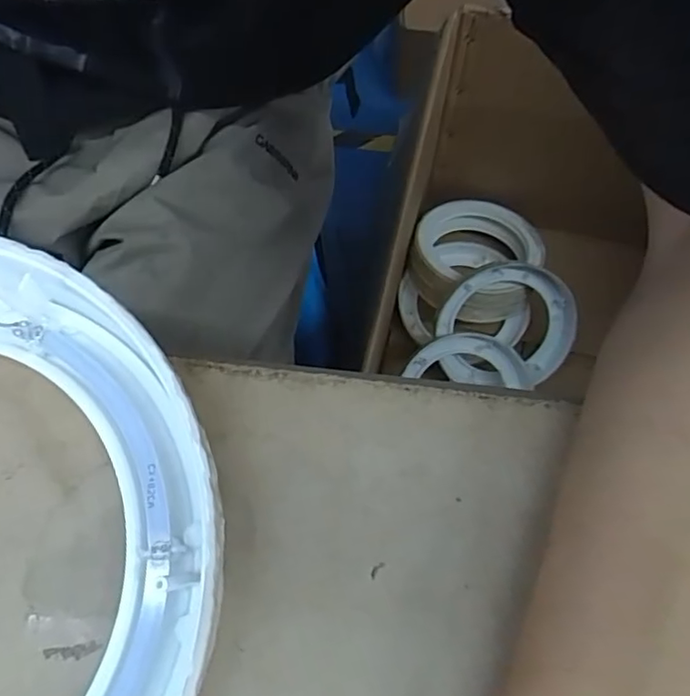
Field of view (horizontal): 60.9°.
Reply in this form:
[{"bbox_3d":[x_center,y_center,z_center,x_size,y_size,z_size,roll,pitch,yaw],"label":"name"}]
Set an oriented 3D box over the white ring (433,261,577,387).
[{"bbox_3d":[0.249,-0.032,0.909,0.216,0.041,0.193,-7,109,5],"label":"white ring"}]

